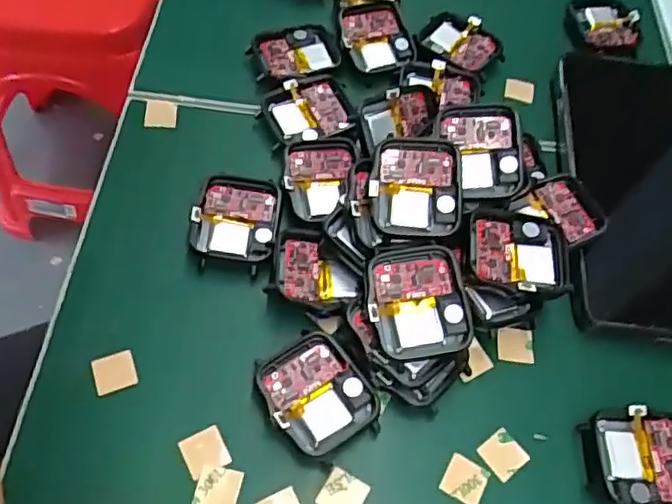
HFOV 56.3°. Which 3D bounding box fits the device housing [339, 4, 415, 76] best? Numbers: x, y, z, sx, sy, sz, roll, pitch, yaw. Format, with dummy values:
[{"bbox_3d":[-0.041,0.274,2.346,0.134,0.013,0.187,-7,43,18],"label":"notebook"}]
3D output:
[{"bbox_3d":[0.021,-0.117,0.340,0.037,0.012,0.041,-12,61,-11],"label":"device housing"}]

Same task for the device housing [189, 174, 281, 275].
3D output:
[{"bbox_3d":[-0.045,-0.013,0.280,0.036,0.012,0.044,5,59,-1],"label":"device housing"}]

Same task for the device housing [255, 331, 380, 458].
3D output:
[{"bbox_3d":[-0.007,0.055,0.244,0.037,0.011,0.046,-31,66,-20],"label":"device housing"}]

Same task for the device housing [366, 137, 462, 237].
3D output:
[{"bbox_3d":[0.033,-0.027,0.261,0.037,0.008,0.041,5,80,1],"label":"device housing"}]

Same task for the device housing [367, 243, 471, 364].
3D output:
[{"bbox_3d":[0.031,0.019,0.244,0.037,0.009,0.044,-7,74,-5],"label":"device housing"}]

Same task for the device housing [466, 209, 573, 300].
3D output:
[{"bbox_3d":[0.076,0.001,0.261,0.042,0.006,0.038,11,62,-3],"label":"device housing"}]

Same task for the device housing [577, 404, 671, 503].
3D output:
[{"bbox_3d":[0.119,0.080,0.241,0.046,0.009,0.036,4,59,-2],"label":"device housing"}]

